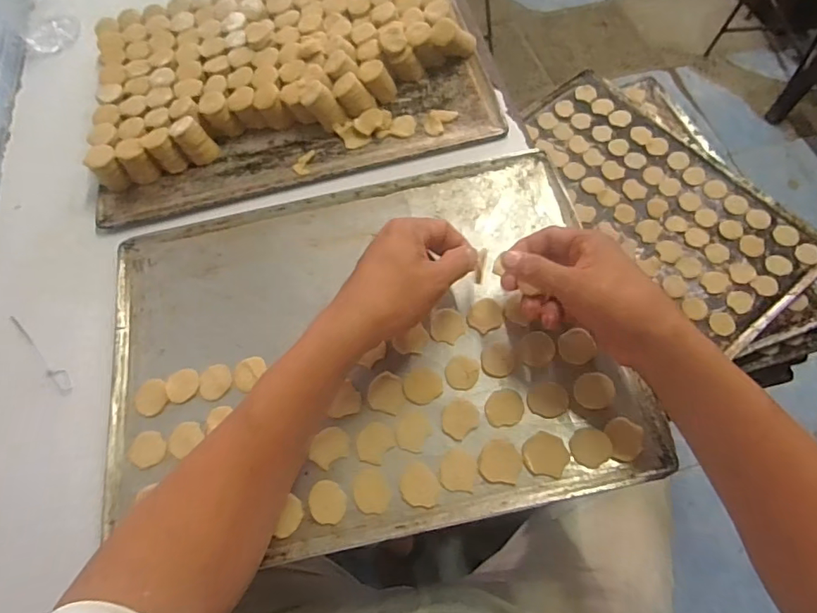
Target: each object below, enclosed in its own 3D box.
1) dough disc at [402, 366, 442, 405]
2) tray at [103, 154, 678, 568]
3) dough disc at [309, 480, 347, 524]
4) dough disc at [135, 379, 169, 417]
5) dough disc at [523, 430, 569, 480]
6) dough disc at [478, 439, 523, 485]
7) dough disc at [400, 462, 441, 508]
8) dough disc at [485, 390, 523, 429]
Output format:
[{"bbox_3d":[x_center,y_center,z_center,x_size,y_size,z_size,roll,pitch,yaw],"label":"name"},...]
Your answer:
[{"bbox_3d":[0.012,0.067,0.420,0.033,0.004,0.032,-1,64,3],"label":"dough disc"},{"bbox_3d":[-0.045,0.033,0.442,0.444,0.021,0.321,-11,64,-2],"label":"tray"},{"bbox_3d":[-0.064,0.155,0.389,0.029,0.004,0.032,-4,64,1],"label":"dough disc"},{"bbox_3d":[-0.226,0.080,0.433,0.028,0.004,0.032,-12,64,-3],"label":"dough disc"},{"bbox_3d":[0.108,0.116,0.385,0.034,0.004,0.032,-1,64,3],"label":"dough disc"},{"bbox_3d":[0.072,0.123,0.388,0.032,0.004,0.032,-1,64,3],"label":"dough disc"},{"bbox_3d":[0.008,0.141,0.386,0.028,0.004,0.036,-26,66,-9],"label":"dough disc"},{"bbox_3d":[0.079,0.083,0.406,0.031,0.004,0.032,-1,64,3],"label":"dough disc"}]

